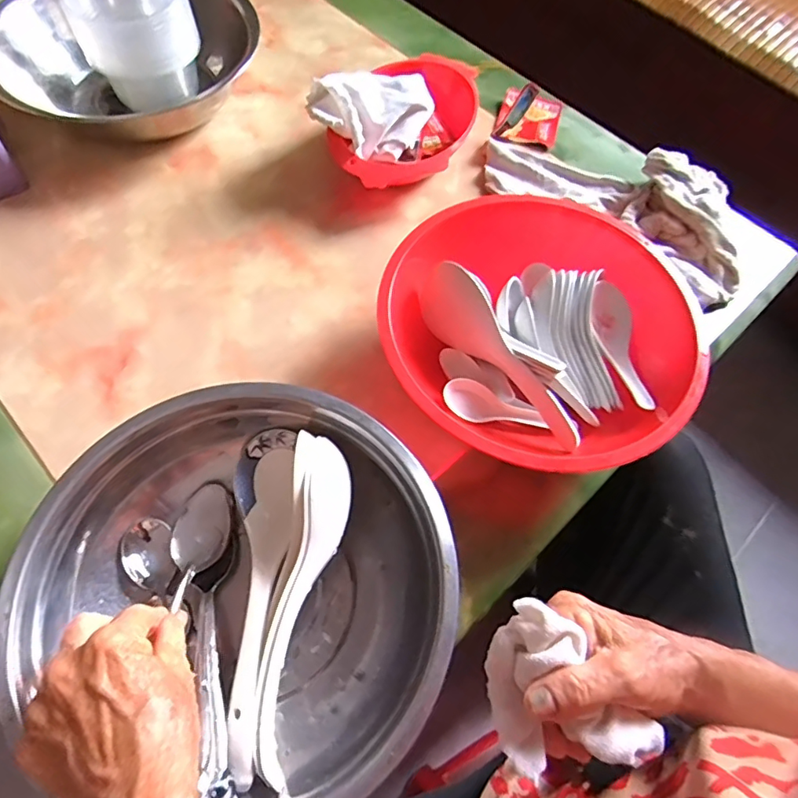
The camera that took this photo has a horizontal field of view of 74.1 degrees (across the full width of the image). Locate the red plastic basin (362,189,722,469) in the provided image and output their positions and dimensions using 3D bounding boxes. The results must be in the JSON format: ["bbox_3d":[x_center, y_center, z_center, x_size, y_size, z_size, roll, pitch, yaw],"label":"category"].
[{"bbox_3d":[0.114,-0.052,0.434,0.253,0.074,0.234,1,63,-3],"label":"red plastic basin"}]

